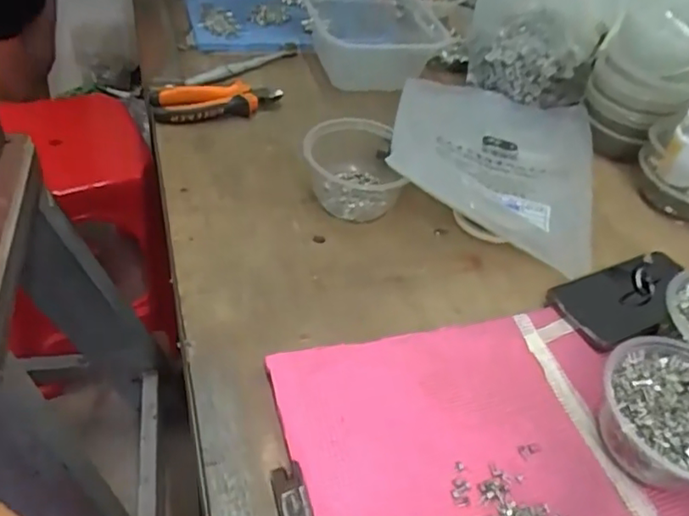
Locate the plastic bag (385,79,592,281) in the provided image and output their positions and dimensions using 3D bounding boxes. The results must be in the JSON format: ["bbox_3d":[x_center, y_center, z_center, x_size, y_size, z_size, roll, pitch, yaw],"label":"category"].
[{"bbox_3d":[0.166,-0.125,0.653,0.215,0.067,0.260,14,47,7],"label":"plastic bag"}]

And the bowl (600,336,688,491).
[{"bbox_3d":[0.246,0.118,0.445,0.111,0.053,0.108,6,45,-6],"label":"bowl"}]

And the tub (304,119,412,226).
[{"bbox_3d":[0.008,-0.091,0.613,0.102,0.059,0.106,2,45,-9],"label":"tub"}]

